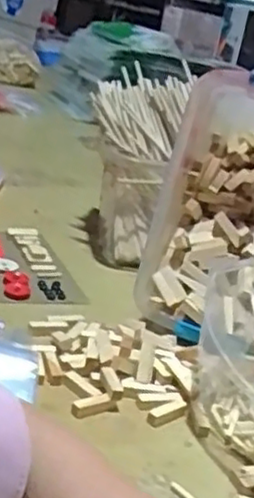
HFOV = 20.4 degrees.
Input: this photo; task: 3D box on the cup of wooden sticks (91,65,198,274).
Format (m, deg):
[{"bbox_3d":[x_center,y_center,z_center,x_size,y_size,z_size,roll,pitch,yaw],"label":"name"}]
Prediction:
[{"bbox_3d":[0.003,-0.114,0.969,0.121,0.221,0.168,11,20,-1],"label":"cup of wooden sticks"}]

